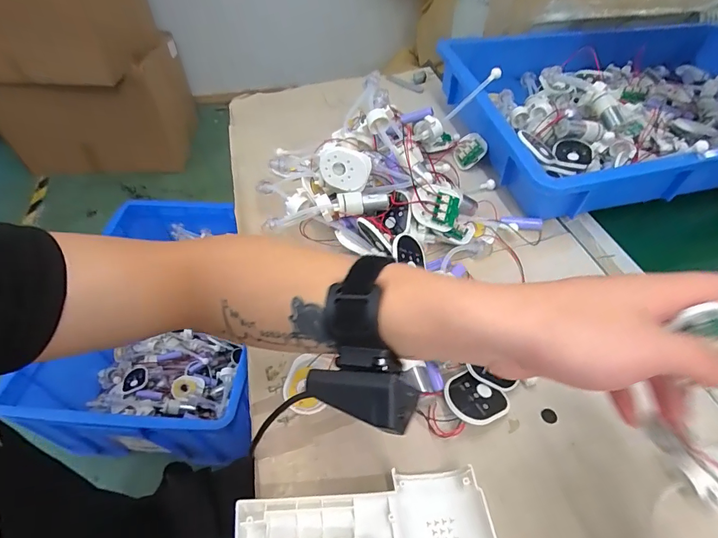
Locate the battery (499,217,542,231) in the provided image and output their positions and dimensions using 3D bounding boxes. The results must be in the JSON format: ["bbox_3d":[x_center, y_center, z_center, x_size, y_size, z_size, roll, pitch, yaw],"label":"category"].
[{"bbox_3d":[0.200,-0.057,0.500,0.048,0.013,0.017,8,50,6],"label":"battery"}]

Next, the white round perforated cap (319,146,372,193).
[{"bbox_3d":[-0.018,-0.115,0.465,0.058,0.043,0.027,20,52,16],"label":"white round perforated cap"}]

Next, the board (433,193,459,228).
[{"bbox_3d":[0.101,-0.067,0.466,0.031,0.036,0.007,8,3,-21],"label":"board"}]

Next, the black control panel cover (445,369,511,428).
[{"bbox_3d":[0.103,0.115,0.358,0.051,0.005,0.050,-23,52,-39],"label":"black control panel cover"}]

